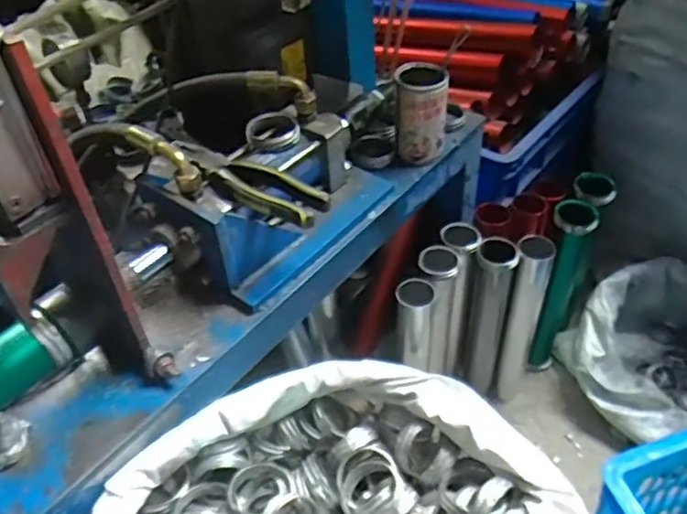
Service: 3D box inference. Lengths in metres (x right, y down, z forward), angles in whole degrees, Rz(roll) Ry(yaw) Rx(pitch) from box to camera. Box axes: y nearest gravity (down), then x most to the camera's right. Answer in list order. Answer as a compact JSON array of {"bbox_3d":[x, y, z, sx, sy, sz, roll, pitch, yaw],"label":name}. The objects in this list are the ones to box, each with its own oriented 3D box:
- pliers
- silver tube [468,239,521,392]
[{"bbox_3d":[-0.100,-0.076,0.643,0.189,0.021,0.047,24,51,26],"label":"pliers"},{"bbox_3d":[0.233,0.106,1.013,0.061,0.316,0.050,10,46,14],"label":"silver tube"}]

